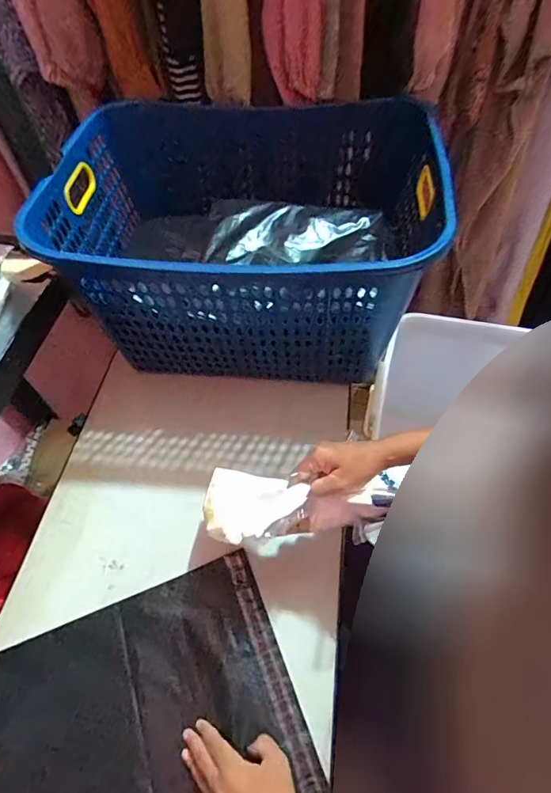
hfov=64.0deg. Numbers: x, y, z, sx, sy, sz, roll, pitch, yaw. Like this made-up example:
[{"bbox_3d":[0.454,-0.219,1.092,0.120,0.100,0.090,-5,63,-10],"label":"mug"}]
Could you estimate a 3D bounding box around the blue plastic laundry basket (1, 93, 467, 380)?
[{"bbox_3d":[-0.033,-0.248,0.728,0.539,0.282,0.414,5,56,7],"label":"blue plastic laundry basket"}]

